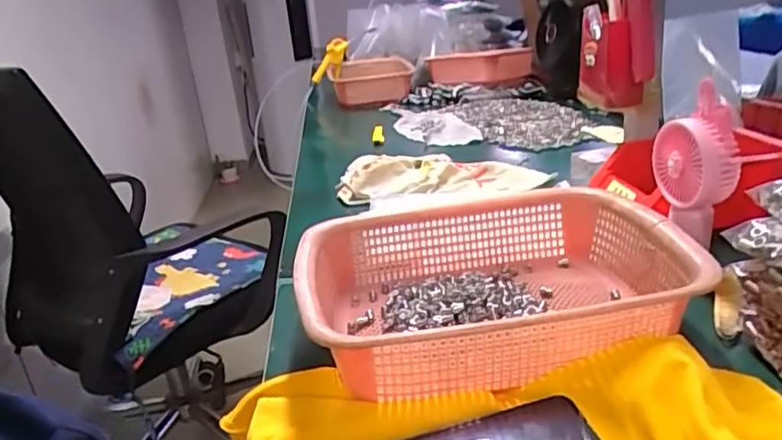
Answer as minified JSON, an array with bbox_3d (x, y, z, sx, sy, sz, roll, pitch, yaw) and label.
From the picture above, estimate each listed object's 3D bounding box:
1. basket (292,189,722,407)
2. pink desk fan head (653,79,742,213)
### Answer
[{"bbox_3d":[0.077,0.053,0.490,0.284,0.072,0.215,-6,24,-1],"label":"basket"},{"bbox_3d":[0.260,-0.062,0.522,0.037,0.102,0.075,-10,23,-8],"label":"pink desk fan head"}]

